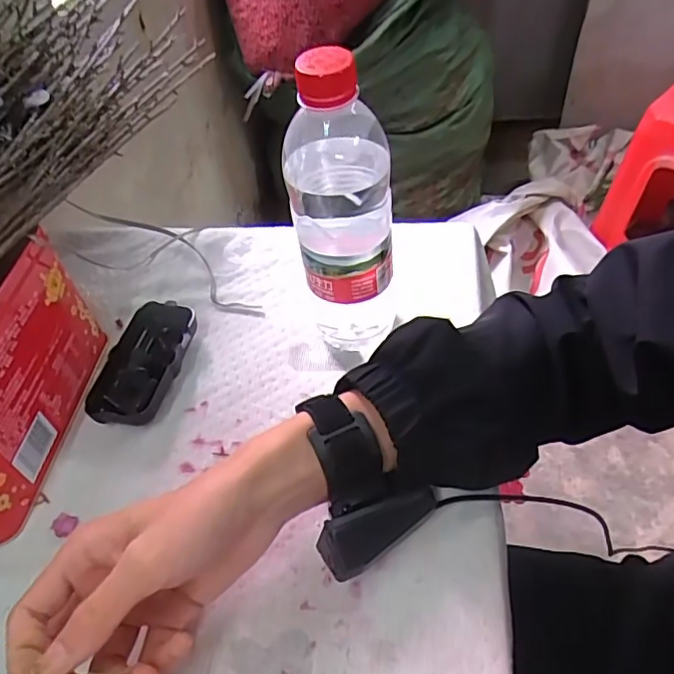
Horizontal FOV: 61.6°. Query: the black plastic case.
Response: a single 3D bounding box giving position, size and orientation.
[{"bbox_3d":[-0.146,0.022,0.434,0.057,0.025,0.109,0,48,7],"label":"black plastic case"}]

